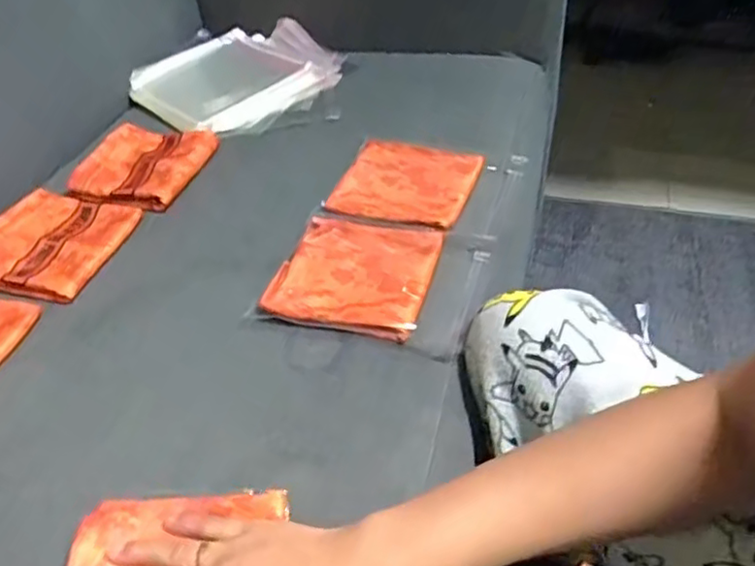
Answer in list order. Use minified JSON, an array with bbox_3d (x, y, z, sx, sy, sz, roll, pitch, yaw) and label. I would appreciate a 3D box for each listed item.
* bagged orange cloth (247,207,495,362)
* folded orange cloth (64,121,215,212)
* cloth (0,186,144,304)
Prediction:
[{"bbox_3d":[0.001,-0.008,0.523,0.155,0.025,0.133,13,46,17],"label":"bagged orange cloth"},{"bbox_3d":[-0.245,-0.126,0.677,0.118,0.029,0.134,8,45,12],"label":"folded orange cloth"},{"bbox_3d":[-0.300,-0.042,0.590,0.117,0.022,0.125,10,45,15],"label":"cloth"}]

